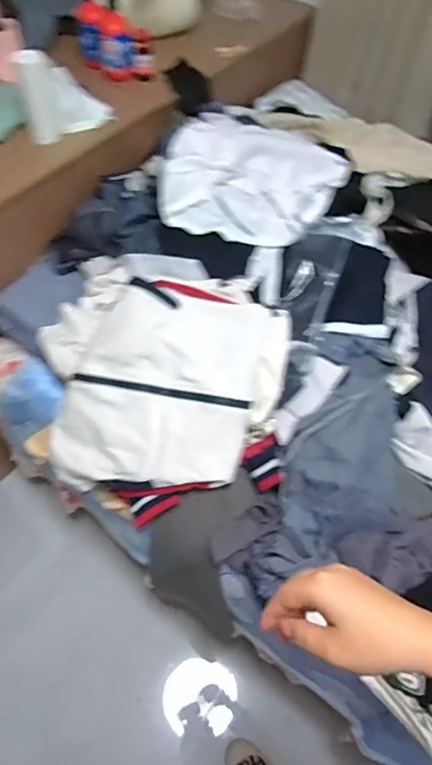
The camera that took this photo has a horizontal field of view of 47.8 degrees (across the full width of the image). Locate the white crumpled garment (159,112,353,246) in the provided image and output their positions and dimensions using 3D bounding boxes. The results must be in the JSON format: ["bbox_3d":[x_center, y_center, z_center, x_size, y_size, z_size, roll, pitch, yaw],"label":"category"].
[{"bbox_3d":[0.043,-0.437,0.993,0.405,0.064,0.358,38,61,19],"label":"white crumpled garment"}]

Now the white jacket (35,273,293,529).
[{"bbox_3d":[-0.102,-0.004,0.889,0.439,0.231,0.405,5,56,-1],"label":"white jacket"}]

